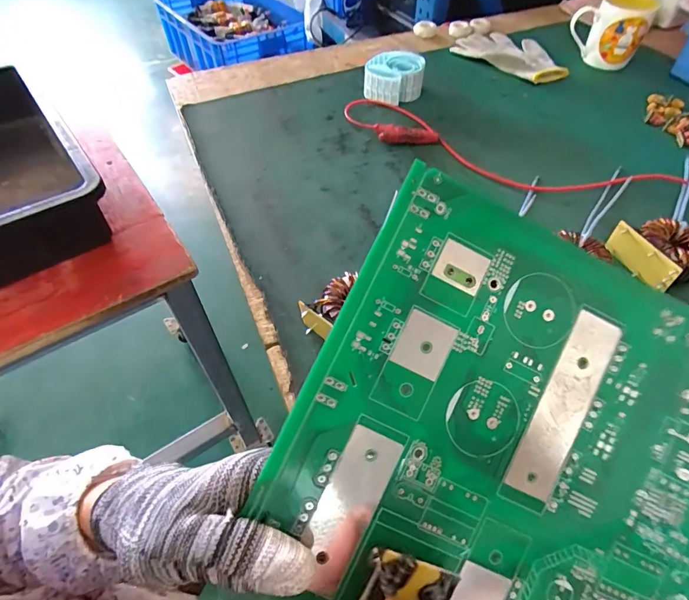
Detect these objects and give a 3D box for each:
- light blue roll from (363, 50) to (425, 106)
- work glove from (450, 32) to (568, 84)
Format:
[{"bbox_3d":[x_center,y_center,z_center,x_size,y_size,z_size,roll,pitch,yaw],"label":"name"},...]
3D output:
[{"bbox_3d":[0.079,-0.354,0.649,0.090,0.040,0.090,7,53,5],"label":"light blue roll"},{"bbox_3d":[0.298,-0.441,0.733,0.207,0.017,0.137,34,59,22],"label":"work glove"}]

